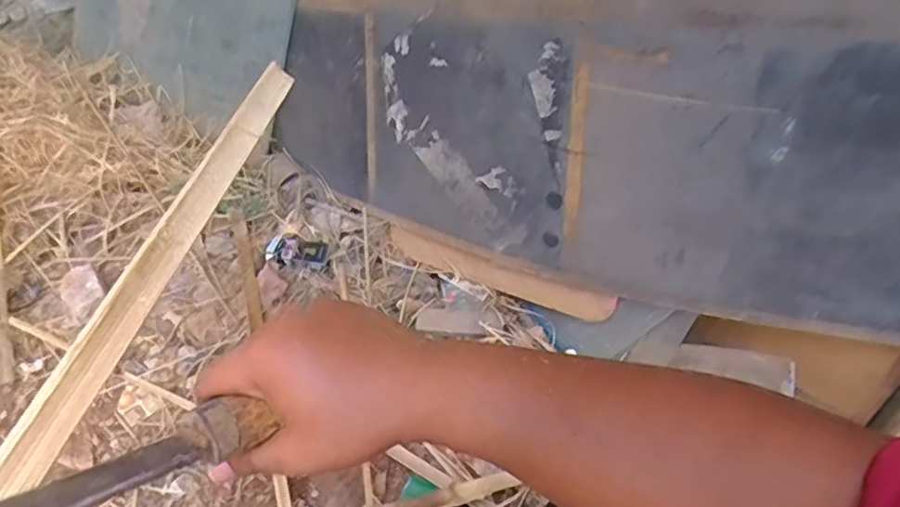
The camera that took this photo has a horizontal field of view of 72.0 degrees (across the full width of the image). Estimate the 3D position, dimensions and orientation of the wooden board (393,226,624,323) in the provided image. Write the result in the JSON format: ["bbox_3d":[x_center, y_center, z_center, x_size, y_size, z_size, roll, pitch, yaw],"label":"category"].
[{"bbox_3d":[0.065,0.027,0.999,0.417,0.068,0.016,18,43,34],"label":"wooden board"}]

